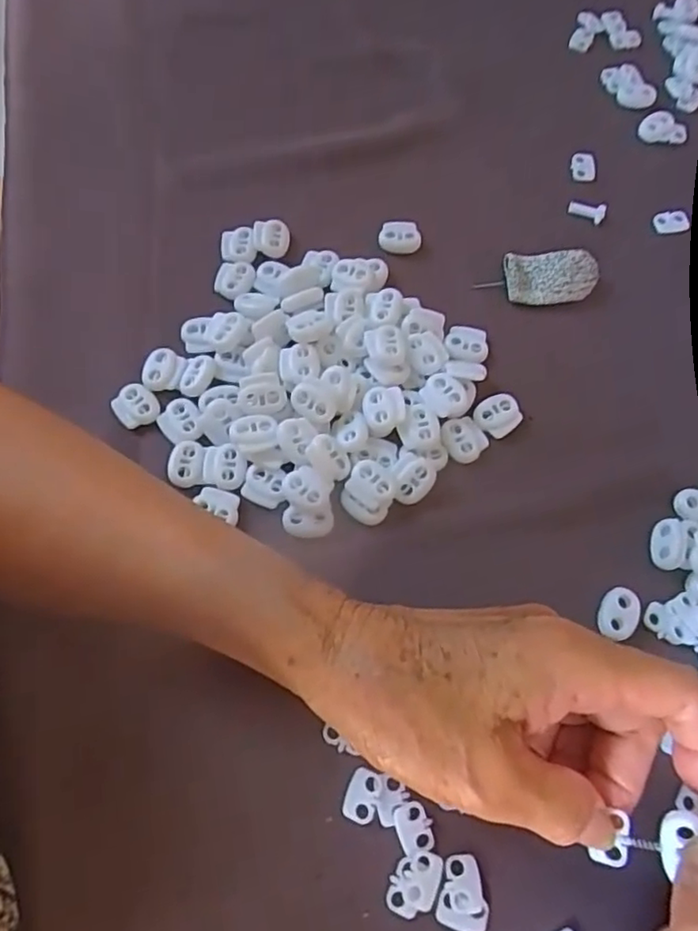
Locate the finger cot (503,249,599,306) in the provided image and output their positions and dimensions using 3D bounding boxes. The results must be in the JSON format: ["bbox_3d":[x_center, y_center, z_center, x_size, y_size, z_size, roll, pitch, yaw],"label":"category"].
[{"bbox_3d":[0.105,-0.098,0.329,0.046,0.011,0.028,0,69,0],"label":"finger cot"}]

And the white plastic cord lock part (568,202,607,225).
[{"bbox_3d":[0.130,-0.140,0.350,0.020,0.008,0.007,21,70,7],"label":"white plastic cord lock part"}]

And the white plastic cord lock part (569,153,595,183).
[{"bbox_3d":[0.134,-0.171,0.365,0.013,0.004,0.020,7,69,2],"label":"white plastic cord lock part"}]

